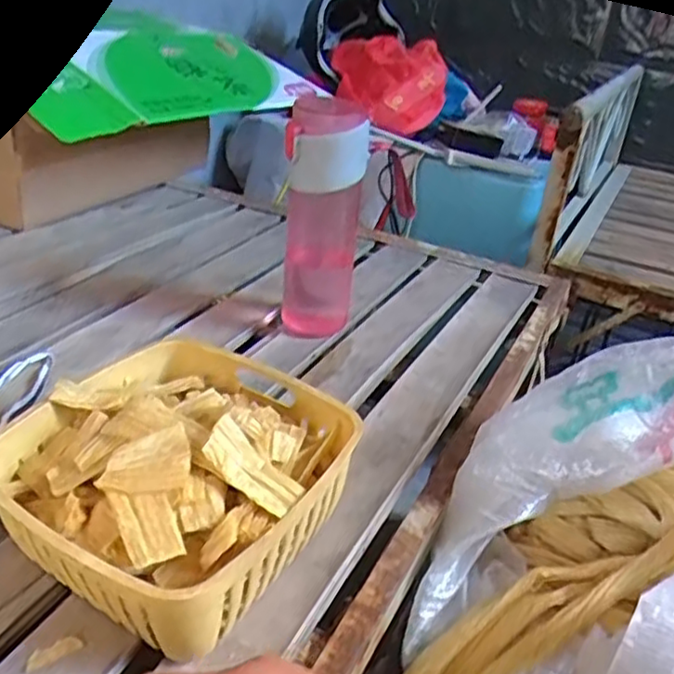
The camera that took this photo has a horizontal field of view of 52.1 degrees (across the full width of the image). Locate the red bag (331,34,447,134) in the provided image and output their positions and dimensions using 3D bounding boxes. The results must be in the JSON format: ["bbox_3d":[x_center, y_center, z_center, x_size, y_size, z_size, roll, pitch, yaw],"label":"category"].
[{"bbox_3d":[0.107,-0.521,1.399,0.206,0.146,0.192,8,29,-12],"label":"red bag"}]

